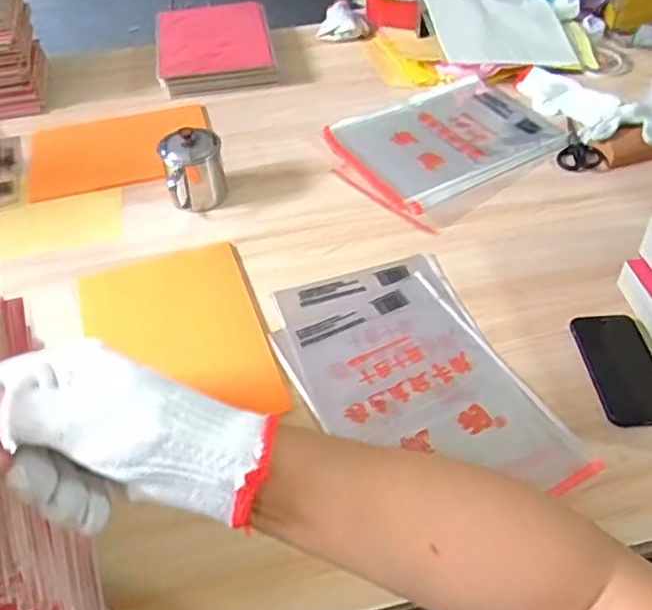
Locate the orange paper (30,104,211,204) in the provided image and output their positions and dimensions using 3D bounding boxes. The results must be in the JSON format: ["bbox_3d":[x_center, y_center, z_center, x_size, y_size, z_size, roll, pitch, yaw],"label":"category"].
[{"bbox_3d":[-0.341,-0.265,1.048,0.293,0.012,0.213,-15,48,-11],"label":"orange paper"}]

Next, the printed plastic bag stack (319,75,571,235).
[{"bbox_3d":[0.209,-0.284,1.043,0.410,0.022,0.263,-29,52,-22],"label":"printed plastic bag stack"}]

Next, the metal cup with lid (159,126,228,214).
[{"bbox_3d":[-0.191,-0.193,0.917,0.087,0.097,0.079,-18,49,-13],"label":"metal cup with lid"}]

